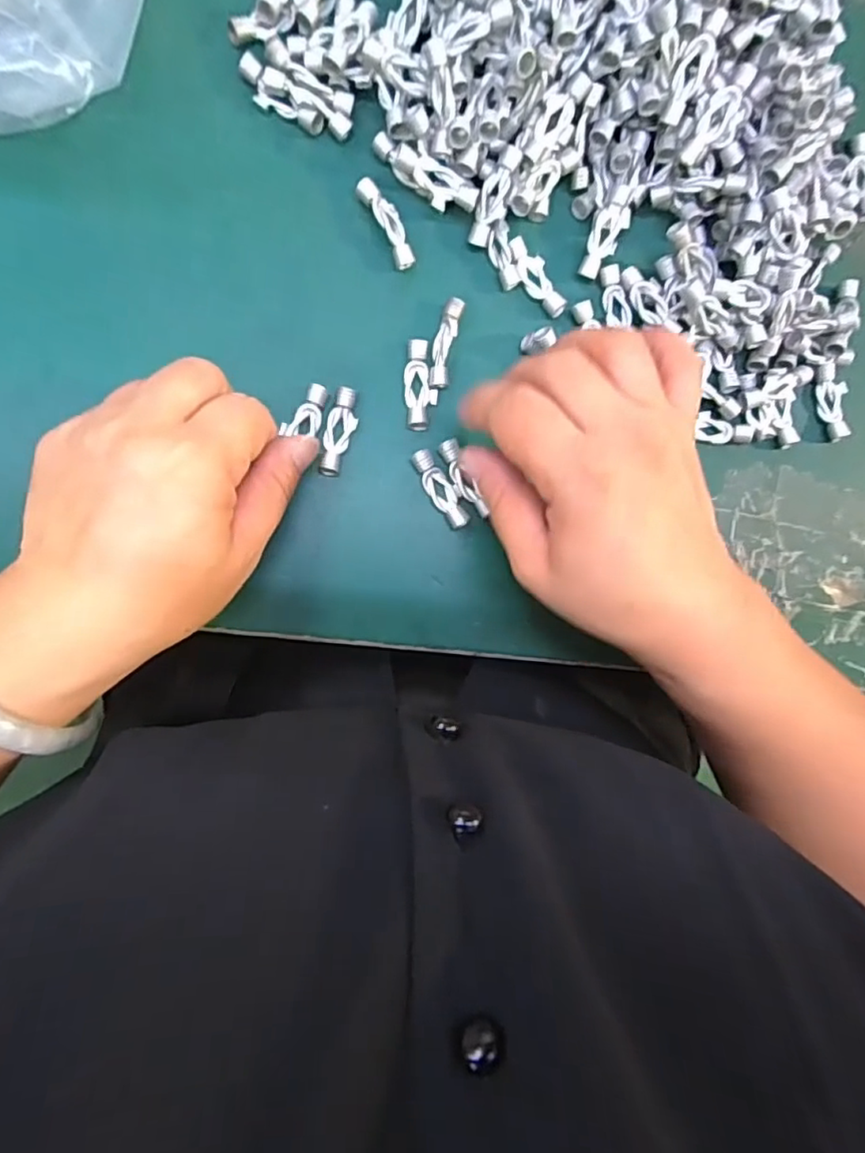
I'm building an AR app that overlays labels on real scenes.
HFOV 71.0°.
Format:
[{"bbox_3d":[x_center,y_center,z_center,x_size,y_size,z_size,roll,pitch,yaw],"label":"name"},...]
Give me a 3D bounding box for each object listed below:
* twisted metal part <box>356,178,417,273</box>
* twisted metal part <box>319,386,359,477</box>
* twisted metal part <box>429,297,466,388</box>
[{"bbox_3d":[-0.018,-0.150,0.259,0.012,0.009,0.038,-33,97,-5],"label":"twisted metal part"},{"bbox_3d":[-0.041,-0.062,0.260,0.012,0.006,0.038,20,90,-9],"label":"twisted metal part"},{"bbox_3d":[0.006,-0.102,0.263,0.009,0.009,0.038,12,92,-9],"label":"twisted metal part"}]

